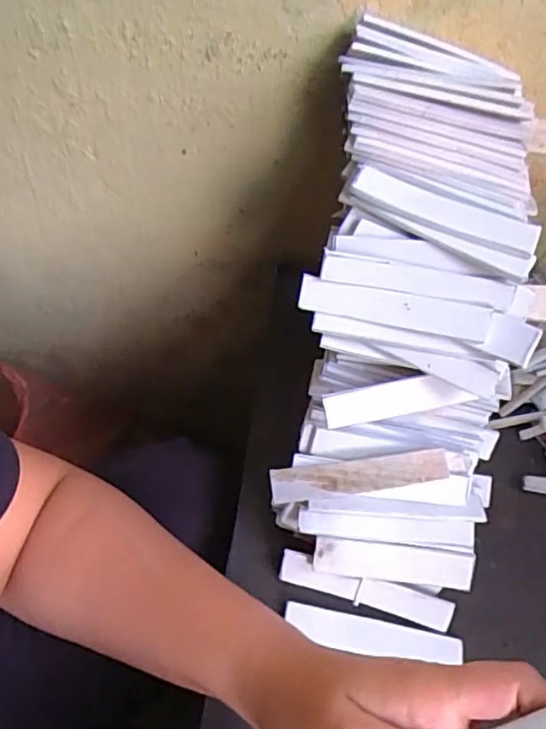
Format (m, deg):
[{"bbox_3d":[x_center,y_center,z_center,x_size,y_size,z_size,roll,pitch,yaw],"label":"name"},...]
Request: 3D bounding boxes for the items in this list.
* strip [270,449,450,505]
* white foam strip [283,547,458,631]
[{"bbox_3d":[0.052,0.068,0.355,0.105,0.004,0.020,-8,90,5],"label":"strip"},{"bbox_3d":[0.057,0.141,0.363,0.106,0.021,0.005,16,13,6],"label":"white foam strip"}]

